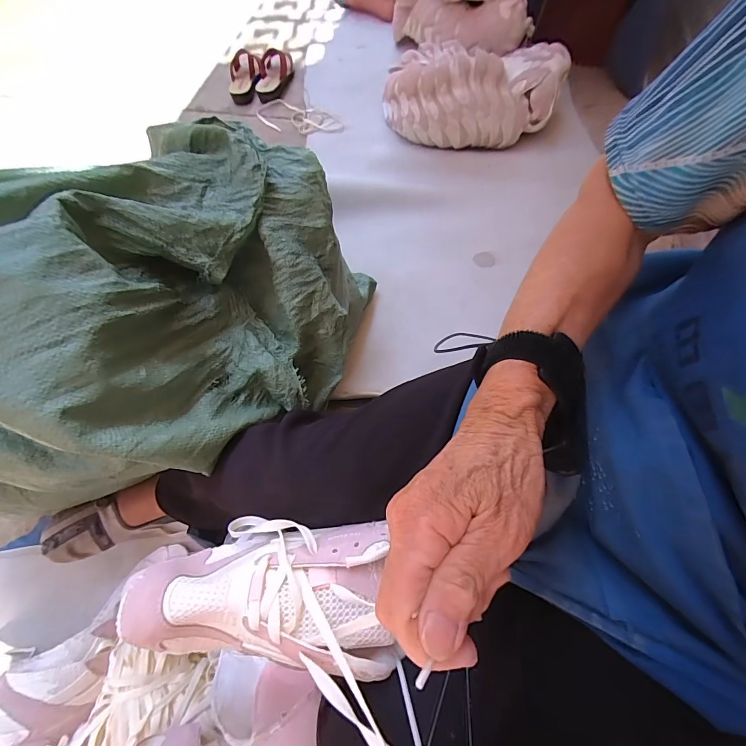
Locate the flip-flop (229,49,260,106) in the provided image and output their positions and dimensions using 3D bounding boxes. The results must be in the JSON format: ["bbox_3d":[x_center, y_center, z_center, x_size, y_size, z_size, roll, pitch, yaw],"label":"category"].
[{"bbox_3d":[-0.398,-0.915,1.183,0.088,0.047,0.185,-5,65,-4],"label":"flip-flop"}]

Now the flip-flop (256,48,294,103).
[{"bbox_3d":[-0.304,-0.925,1.188,0.106,0.050,0.239,-3,65,-3],"label":"flip-flop"}]

